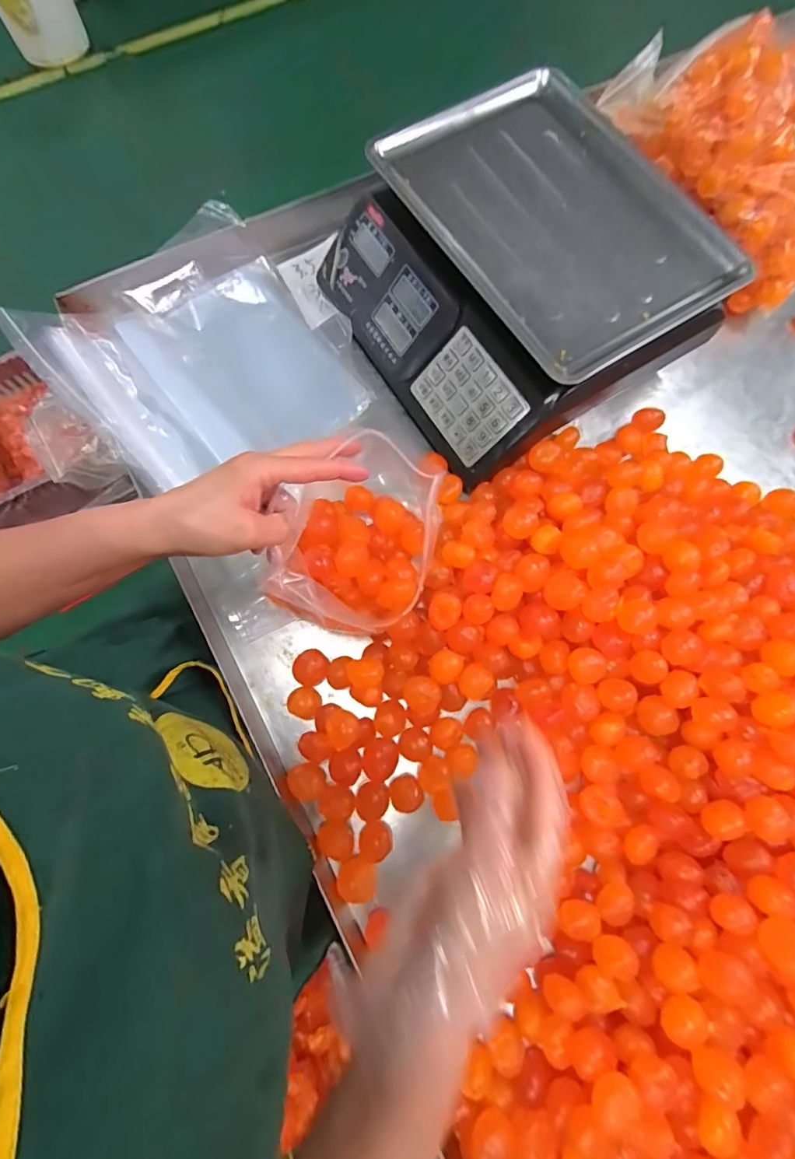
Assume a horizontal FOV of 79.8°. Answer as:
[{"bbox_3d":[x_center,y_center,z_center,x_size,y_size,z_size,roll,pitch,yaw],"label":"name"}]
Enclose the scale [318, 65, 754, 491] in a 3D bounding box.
[{"bbox_3d":[0.127,-0.330,0.522,0.332,0.129,0.337,-30,78,-9],"label":"scale"}]

